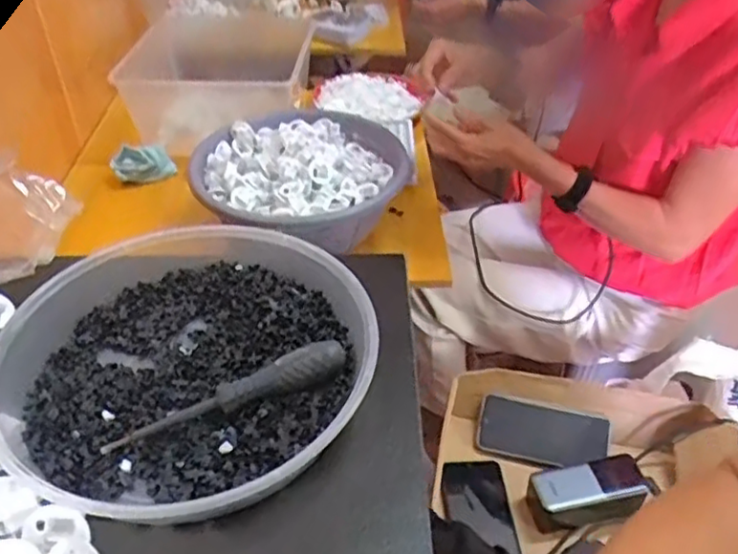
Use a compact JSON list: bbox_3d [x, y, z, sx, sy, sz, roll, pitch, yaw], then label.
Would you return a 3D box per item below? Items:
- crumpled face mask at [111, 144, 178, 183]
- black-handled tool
[{"bbox_3d":[-0.366,-0.182,1.072,0.099,0.048,0.047,4,41,3],"label":"crumpled face mask"},{"bbox_3d":[-0.083,0.072,0.394,0.144,0.028,0.019,-16,44,-19],"label":"black-handled tool"}]

